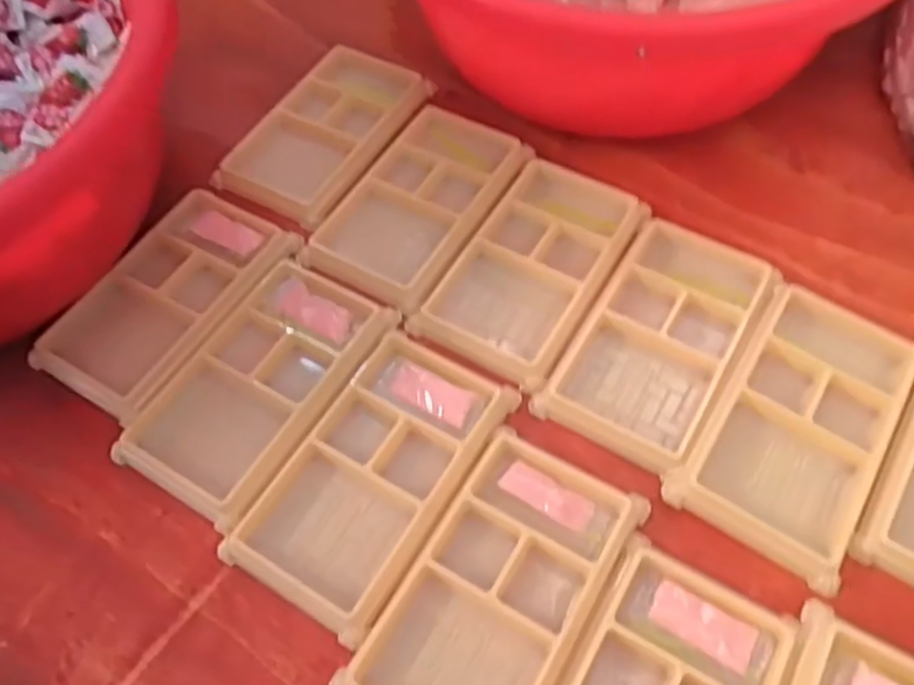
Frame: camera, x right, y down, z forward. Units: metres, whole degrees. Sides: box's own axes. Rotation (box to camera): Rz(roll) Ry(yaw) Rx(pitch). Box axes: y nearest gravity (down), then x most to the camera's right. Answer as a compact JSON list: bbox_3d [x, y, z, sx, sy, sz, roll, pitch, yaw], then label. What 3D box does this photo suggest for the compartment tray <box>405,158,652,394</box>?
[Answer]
[{"bbox_3d":[0.044,-0.042,0.414,0.080,0.018,0.134,27,65,18],"label":"compartment tray"}]

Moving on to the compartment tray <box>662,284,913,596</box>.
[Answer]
[{"bbox_3d":[0.164,0.035,0.354,0.077,0.020,0.137,28,65,19],"label":"compartment tray"}]

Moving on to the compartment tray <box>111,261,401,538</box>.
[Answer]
[{"bbox_3d":[-0.098,0.019,0.372,0.076,0.009,0.132,27,65,18],"label":"compartment tray"}]

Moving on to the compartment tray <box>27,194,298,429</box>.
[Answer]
[{"bbox_3d":[-0.155,-0.027,0.401,0.075,0.009,0.133,27,65,18],"label":"compartment tray"}]

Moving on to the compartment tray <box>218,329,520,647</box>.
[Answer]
[{"bbox_3d":[-0.037,0.059,0.349,0.074,0.010,0.137,27,65,18],"label":"compartment tray"}]

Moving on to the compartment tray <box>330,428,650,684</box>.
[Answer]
[{"bbox_3d":[0.018,0.107,0.319,0.076,0.010,0.136,27,65,18],"label":"compartment tray"}]

